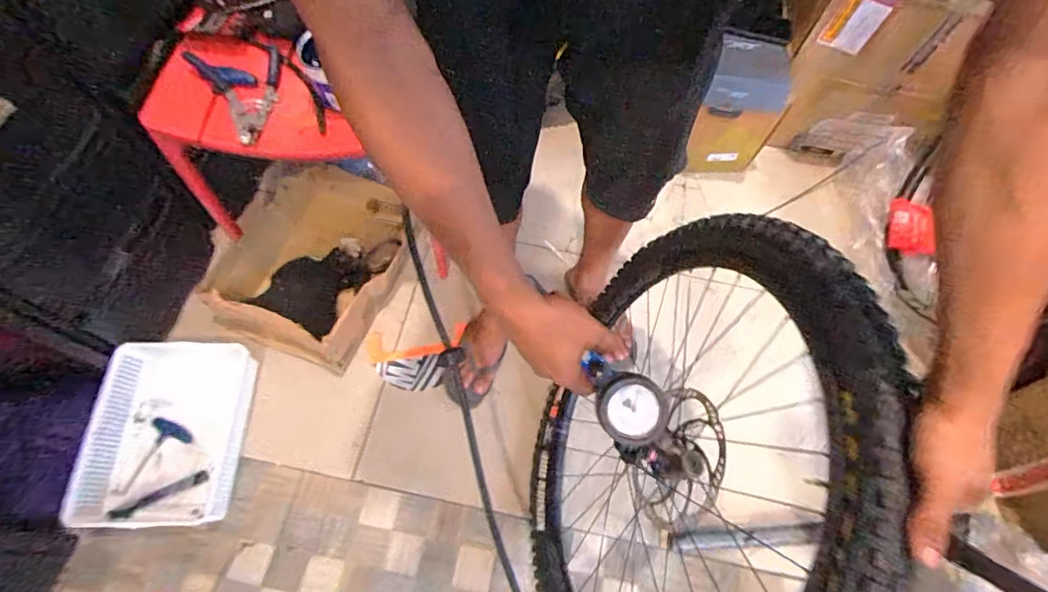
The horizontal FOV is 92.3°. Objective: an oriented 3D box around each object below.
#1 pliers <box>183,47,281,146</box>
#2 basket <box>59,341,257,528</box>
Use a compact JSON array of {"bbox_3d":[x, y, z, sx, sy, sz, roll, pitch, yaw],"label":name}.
[{"bbox_3d":[-0.431,-0.337,0.796,0.129,0.031,0.190,-35,72,-18],"label":"pliers"},{"bbox_3d":[-0.672,0.252,0.961,0.248,0.081,0.339,1,65,-3],"label":"basket"}]

